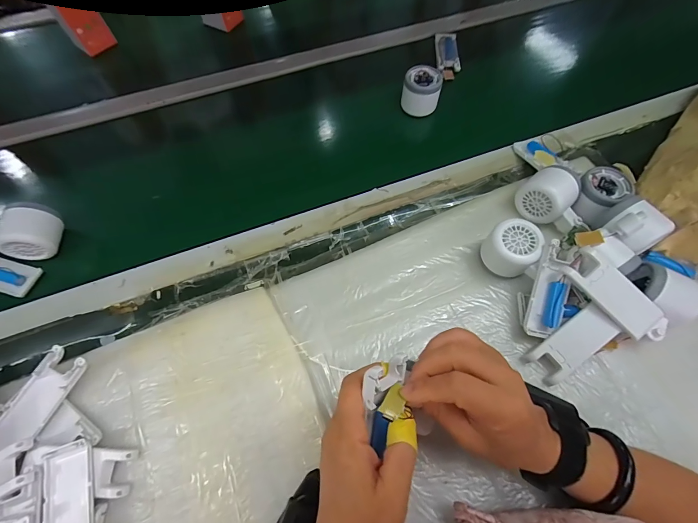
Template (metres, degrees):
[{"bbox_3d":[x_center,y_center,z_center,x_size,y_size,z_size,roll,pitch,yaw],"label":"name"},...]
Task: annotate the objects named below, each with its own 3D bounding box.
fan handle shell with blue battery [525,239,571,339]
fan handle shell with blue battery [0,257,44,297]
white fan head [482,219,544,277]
[{"bbox_3d":[0.222,0.031,0.359,0.040,0.019,0.102,7,97,1],"label":"fan handle shell with blue battery"},{"bbox_3d":[-0.438,0.014,0.410,0.093,0.014,0.040,13,64,7],"label":"fan handle shell with blue battery"},{"bbox_3d":[0.190,-0.012,0.391,0.052,0.061,0.056,-32,68,-17],"label":"white fan head"}]

